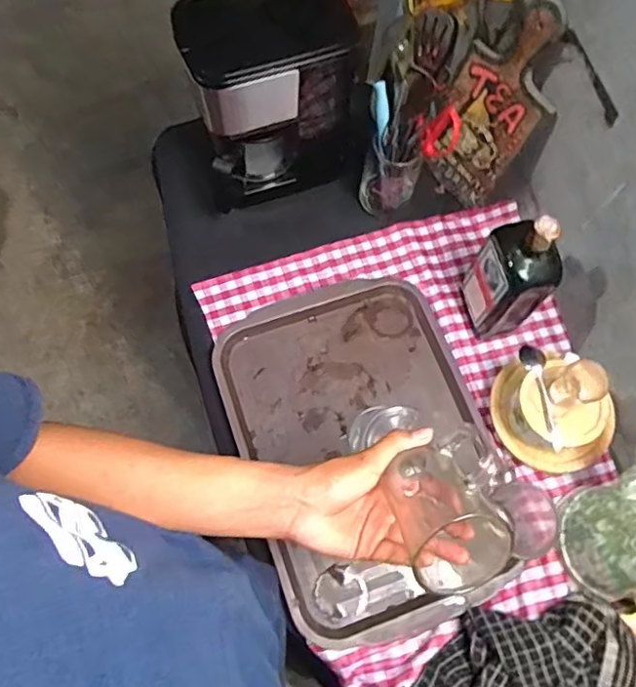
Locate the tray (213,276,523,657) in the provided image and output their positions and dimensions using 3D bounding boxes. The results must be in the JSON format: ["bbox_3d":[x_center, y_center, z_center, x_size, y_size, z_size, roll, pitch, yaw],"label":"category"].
[{"bbox_3d":[0.063,0.128,0.761,0.310,0.032,0.438,-19,72,-9],"label":"tray"}]

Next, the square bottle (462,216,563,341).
[{"bbox_3d":[0.239,-0.084,0.736,0.062,0.224,0.085,-21,73,-9],"label":"square bottle"}]

